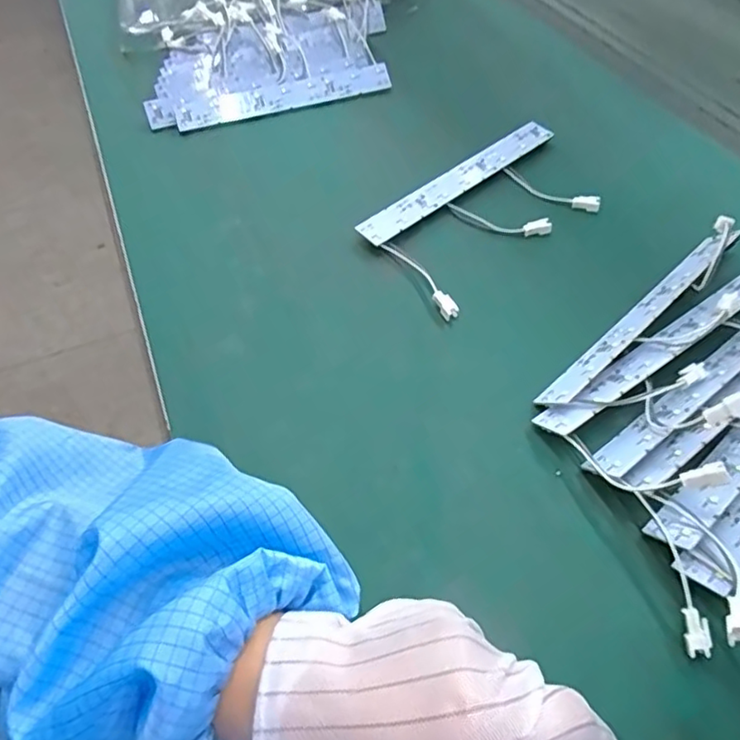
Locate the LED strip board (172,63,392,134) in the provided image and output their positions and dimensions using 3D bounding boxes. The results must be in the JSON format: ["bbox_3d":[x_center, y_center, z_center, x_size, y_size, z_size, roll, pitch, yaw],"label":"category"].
[{"bbox_3d":[-0.077,-0.245,0.539,0.192,0.007,0.028,-16,84,-8],"label":"LED strip board"}]

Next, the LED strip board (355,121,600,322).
[{"bbox_3d":[0.092,-0.121,0.445,0.199,0.012,0.102,-37,59,-22],"label":"LED strip board"}]

